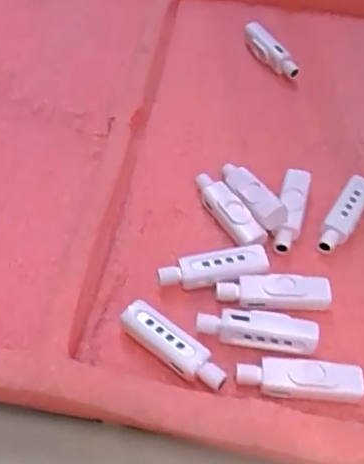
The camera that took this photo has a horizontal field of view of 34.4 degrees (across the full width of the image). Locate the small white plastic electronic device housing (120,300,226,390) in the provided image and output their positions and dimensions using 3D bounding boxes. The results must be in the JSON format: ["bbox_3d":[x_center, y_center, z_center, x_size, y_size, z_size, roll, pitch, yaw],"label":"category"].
[{"bbox_3d":[-0.004,0.055,0.274,0.055,0.018,0.014,36,59,22],"label":"small white plastic electronic device housing"}]

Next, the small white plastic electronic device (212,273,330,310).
[{"bbox_3d":[0.046,0.032,0.295,0.056,0.014,0.016,3,52,-1],"label":"small white plastic electronic device"}]

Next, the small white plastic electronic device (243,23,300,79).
[{"bbox_3d":[0.064,-0.130,0.423,0.014,0.015,0.054,-22,56,-19],"label":"small white plastic electronic device"}]

